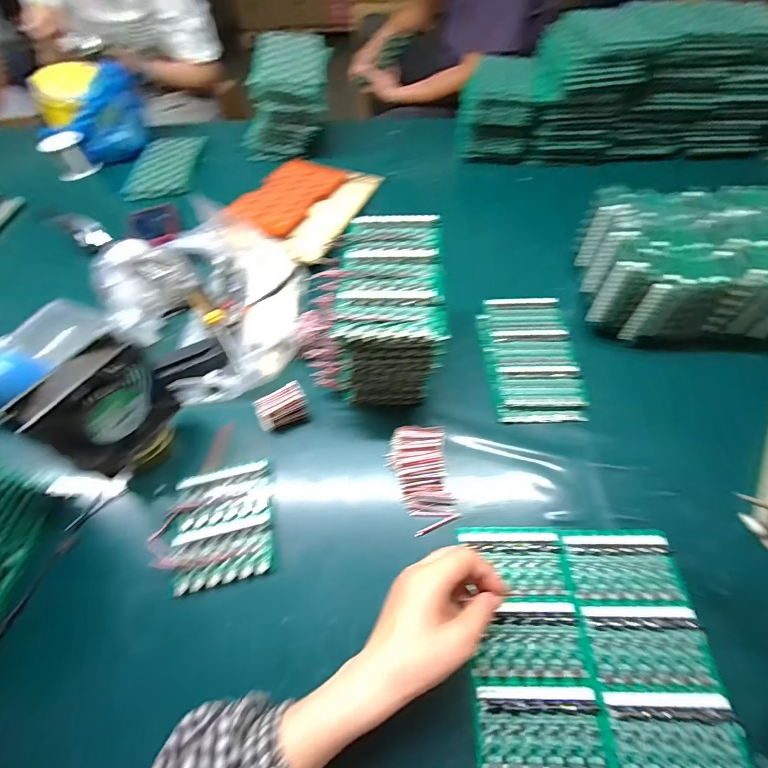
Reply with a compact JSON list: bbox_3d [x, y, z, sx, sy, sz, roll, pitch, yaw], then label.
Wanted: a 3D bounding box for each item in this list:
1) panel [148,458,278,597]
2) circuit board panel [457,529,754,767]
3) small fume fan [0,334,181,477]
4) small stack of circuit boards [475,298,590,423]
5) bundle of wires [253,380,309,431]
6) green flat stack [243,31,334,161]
[{"bbox_3d":[-0.183,0.152,0.412,0.119,0.017,0.123,-13,58,-5],"label":"panel"},{"bbox_3d":[0.182,0.230,0.344,0.204,0.015,0.185,0,59,4],"label":"circuit board panel"},{"bbox_3d":[-0.292,0.029,0.411,0.044,0.135,0.120,24,62,17],"label":"small fume fan"},{"bbox_3d":[0.201,-0.042,0.525,0.119,0.015,0.202,0,57,3],"label":"small stack of circuit boards"},{"bbox_3d":[-0.129,0.035,0.492,0.064,0.041,0.041,-28,60,-14],"label":"bundle of wires"},{"bbox_3d":[-0.204,-0.606,0.813,0.183,0.163,0.155,2,57,4],"label":"green flat stack"}]

